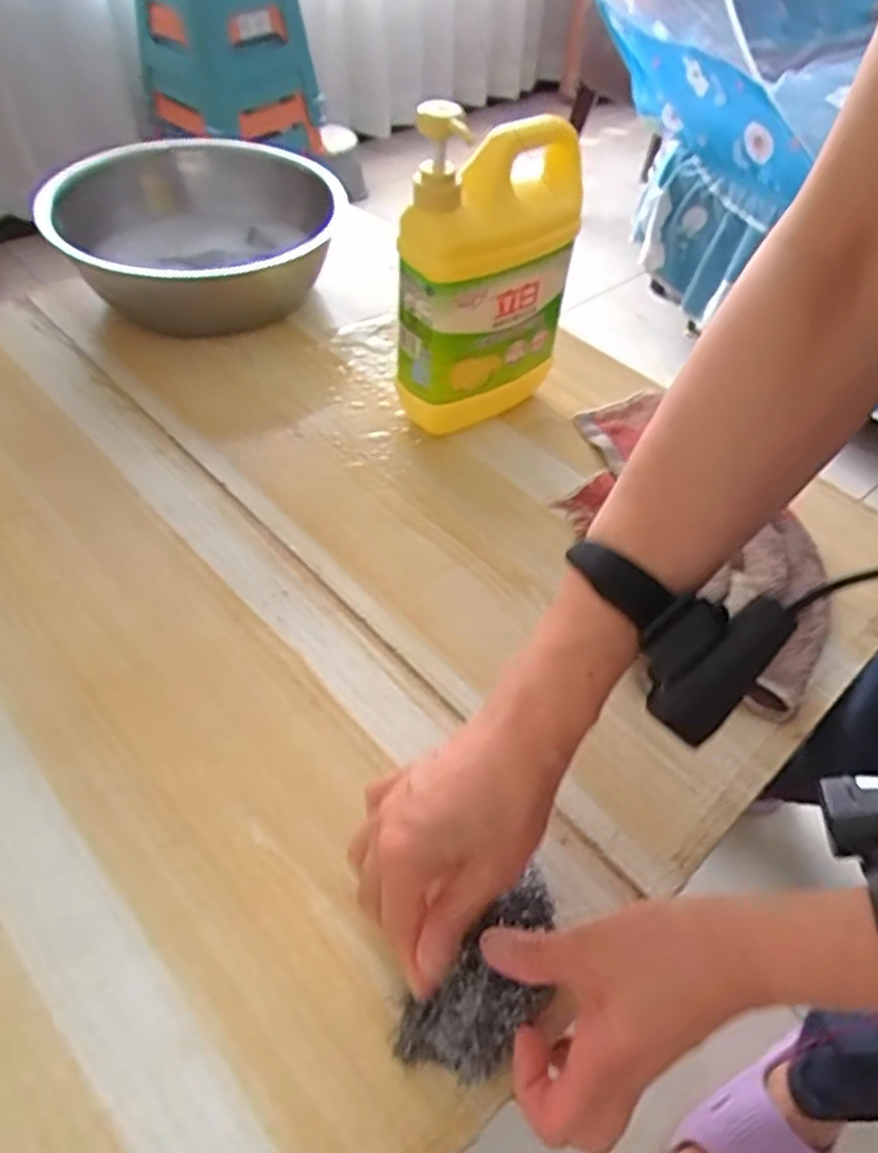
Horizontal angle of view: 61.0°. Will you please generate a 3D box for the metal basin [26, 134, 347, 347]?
[{"bbox_3d":[-0.248,-0.355,0.778,0.275,0.091,0.284,2,50,-2],"label":"metal basin"}]

